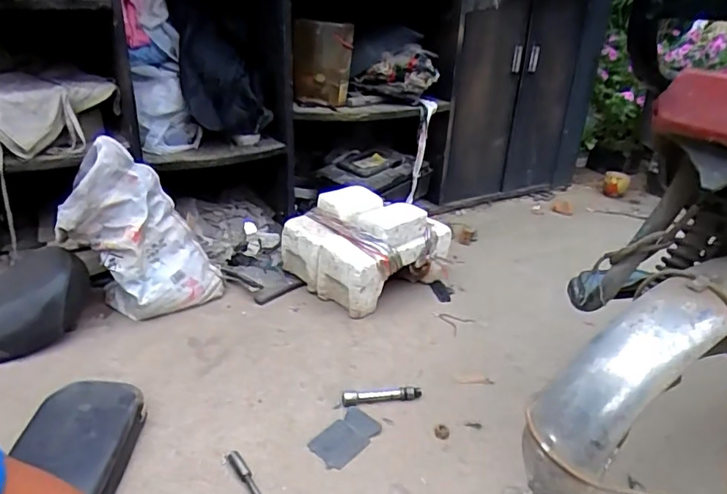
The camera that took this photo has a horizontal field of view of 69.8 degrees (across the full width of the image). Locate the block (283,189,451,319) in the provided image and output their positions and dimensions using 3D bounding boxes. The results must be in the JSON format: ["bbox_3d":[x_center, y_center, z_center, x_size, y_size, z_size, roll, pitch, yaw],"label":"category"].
[{"bbox_3d":[0.006,-0.006,1.224,0.275,0.190,0.291,24,34,37],"label":"block"}]

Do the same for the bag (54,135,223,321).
[{"bbox_3d":[-0.441,-0.021,1.046,0.274,0.325,0.148,-3,27,-12],"label":"bag"}]

